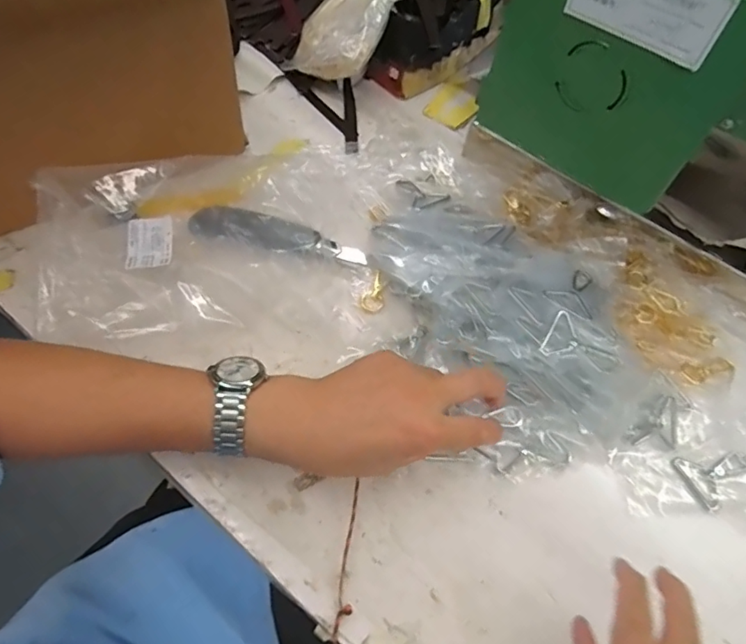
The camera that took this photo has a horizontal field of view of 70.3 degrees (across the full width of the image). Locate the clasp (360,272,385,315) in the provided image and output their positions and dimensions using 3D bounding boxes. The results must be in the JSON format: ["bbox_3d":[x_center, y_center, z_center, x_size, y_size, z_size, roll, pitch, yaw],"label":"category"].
[{"bbox_3d":[-0.001,-0.029,0.526,0.022,0.004,0.046,1,60,-5],"label":"clasp"}]

